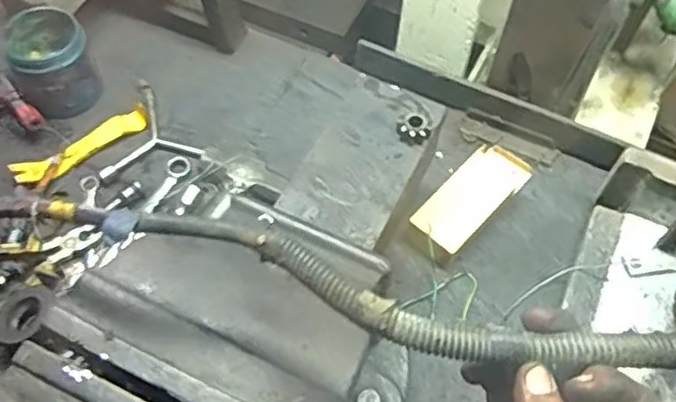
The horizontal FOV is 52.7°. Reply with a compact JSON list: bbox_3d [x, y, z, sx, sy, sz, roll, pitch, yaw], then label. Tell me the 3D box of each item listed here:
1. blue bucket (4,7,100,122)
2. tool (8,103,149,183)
[{"bbox_3d":[-0.345,-0.168,0.824,0.090,0.087,0.096,1,58,-2],"label":"blue bucket"},{"bbox_3d":[-0.303,-0.066,0.810,0.165,0.017,0.034,-29,64,-19],"label":"tool"}]

